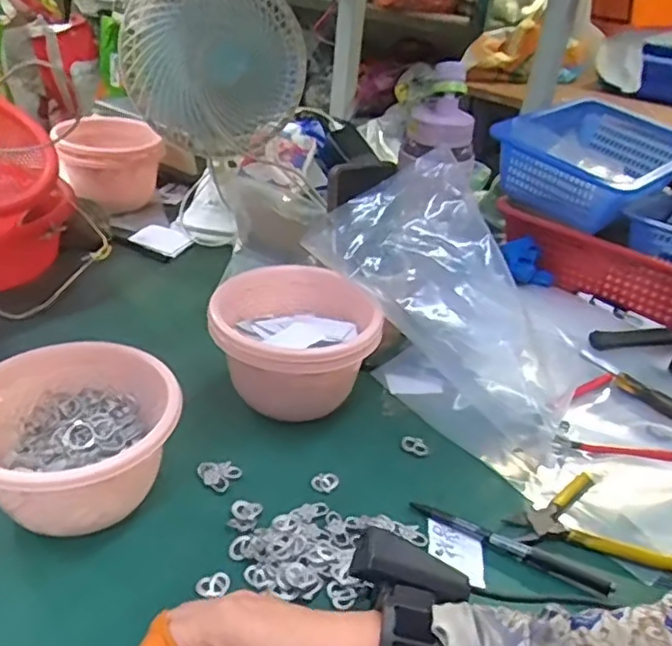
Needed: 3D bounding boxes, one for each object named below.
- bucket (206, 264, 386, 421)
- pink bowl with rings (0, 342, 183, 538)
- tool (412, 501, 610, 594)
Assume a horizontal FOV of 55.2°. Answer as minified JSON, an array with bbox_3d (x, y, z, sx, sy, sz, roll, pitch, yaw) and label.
[{"bbox_3d":[-0.040,0.025,0.599,0.142,0.104,0.144,4,32,-3],"label":"bucket"},{"bbox_3d":[-0.192,0.092,0.476,0.148,0.094,0.132,-14,36,-29],"label":"pink bowl with rings"},{"bbox_3d":[0.128,0.164,0.481,0.148,0.006,0.011,20,34,22],"label":"tool"}]

